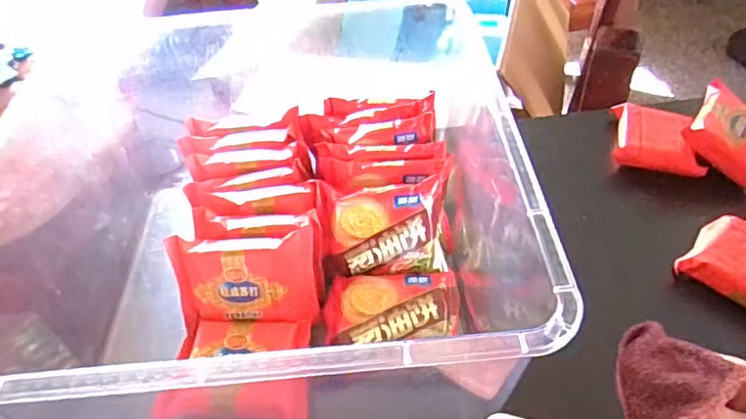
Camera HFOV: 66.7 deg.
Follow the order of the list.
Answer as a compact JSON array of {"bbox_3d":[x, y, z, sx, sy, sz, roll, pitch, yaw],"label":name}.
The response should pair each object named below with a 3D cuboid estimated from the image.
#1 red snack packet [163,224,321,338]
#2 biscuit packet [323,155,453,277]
[{"bbox_3d":[-0.085,0.047,0.379,0.093,0.063,0.017,-4,18,2],"label":"red snack packet"},{"bbox_3d":[0.011,0.012,0.406,0.091,0.070,0.022,-5,21,-3],"label":"biscuit packet"}]

